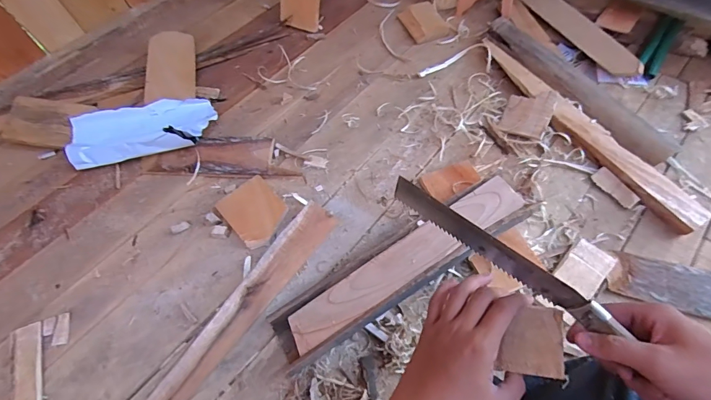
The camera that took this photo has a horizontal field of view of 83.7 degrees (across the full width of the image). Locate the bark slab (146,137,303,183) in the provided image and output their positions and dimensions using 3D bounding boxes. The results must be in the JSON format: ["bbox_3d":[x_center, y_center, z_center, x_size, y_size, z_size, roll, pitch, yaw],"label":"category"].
[{"bbox_3d":[-0.247,-0.082,0.745,0.287,0.024,0.081,1,60,3],"label":"bark slab"}]

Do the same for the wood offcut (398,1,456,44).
[{"bbox_3d":[0.161,-0.415,0.923,0.093,0.022,0.117,-22,61,-10],"label":"wood offcut"}]

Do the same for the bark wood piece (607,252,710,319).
[{"bbox_3d":[0.505,0.133,0.580,0.246,0.017,0.076,15,62,11],"label":"bark wood piece"}]

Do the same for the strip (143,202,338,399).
[{"bbox_3d":[-0.192,0.197,0.573,0.058,0.018,0.489,42,66,-9],"label":"strip"}]

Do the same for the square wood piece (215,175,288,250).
[{"bbox_3d":[-0.172,0.020,0.685,0.093,0.015,0.117,-38,65,-18],"label":"square wood piece"}]

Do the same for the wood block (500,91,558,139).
[{"bbox_3d":[0.328,-0.166,0.754,0.080,0.008,0.097,20,79,23],"label":"wood block"}]

